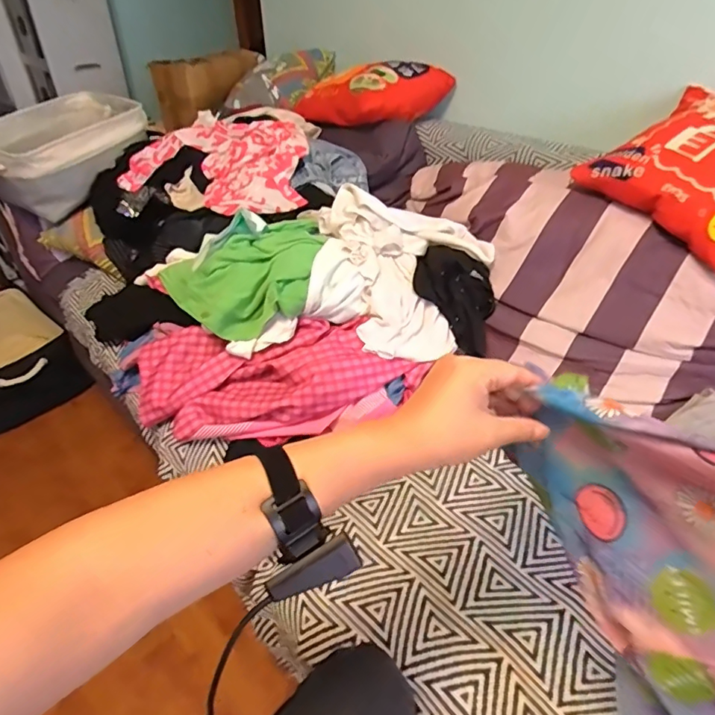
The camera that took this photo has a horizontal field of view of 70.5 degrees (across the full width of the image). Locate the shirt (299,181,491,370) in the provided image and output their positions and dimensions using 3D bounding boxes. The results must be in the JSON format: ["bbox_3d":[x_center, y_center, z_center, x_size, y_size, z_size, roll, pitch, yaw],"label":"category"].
[{"bbox_3d":[0.079,-0.166,1.021,0.373,0.210,0.321,4,37,7],"label":"shirt"}]

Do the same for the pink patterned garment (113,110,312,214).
[{"bbox_3d":[-0.352,-0.507,1.312,0.494,0.139,0.302,18,41,23],"label":"pink patterned garment"}]

